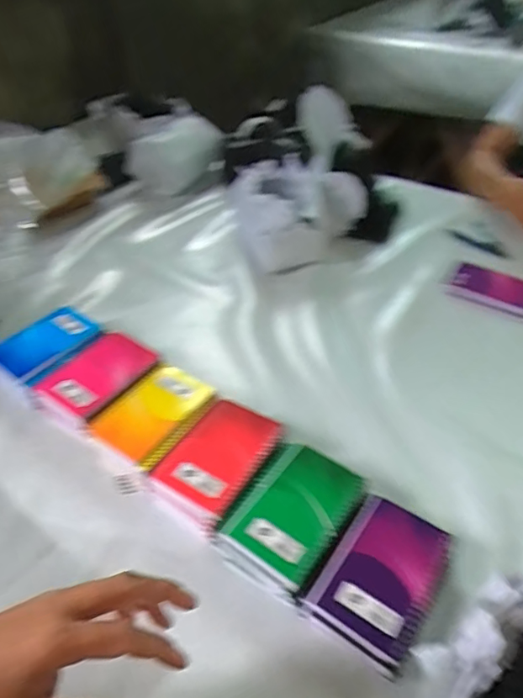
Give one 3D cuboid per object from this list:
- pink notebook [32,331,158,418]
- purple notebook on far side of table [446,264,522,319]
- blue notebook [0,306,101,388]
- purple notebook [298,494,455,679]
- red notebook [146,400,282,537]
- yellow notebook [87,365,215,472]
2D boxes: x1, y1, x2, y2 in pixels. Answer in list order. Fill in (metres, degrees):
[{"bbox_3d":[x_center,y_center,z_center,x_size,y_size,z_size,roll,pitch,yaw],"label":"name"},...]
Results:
[{"bbox_3d":[-0.205,0.029,0.641,0.094,0.022,0.123,22,48,24],"label":"pink notebook"},{"bbox_3d":[0.370,-0.096,0.825,0.127,0.017,0.084,21,48,23],"label":"purple notebook on far side of table"},{"bbox_3d":[-0.283,-0.008,0.687,0.089,0.023,0.120,30,52,29],"label":"blue notebook"},{"bbox_3d":[0.110,0.202,0.468,0.093,0.014,0.136,27,50,27],"label":"purple notebook"},{"bbox_3d":[-0.046,0.108,0.543,0.093,0.011,0.130,26,50,27],"label":"red notebook"},{"bbox_3d":[-0.120,0.073,0.600,0.095,0.025,0.122,29,51,29],"label":"yellow notebook"}]

